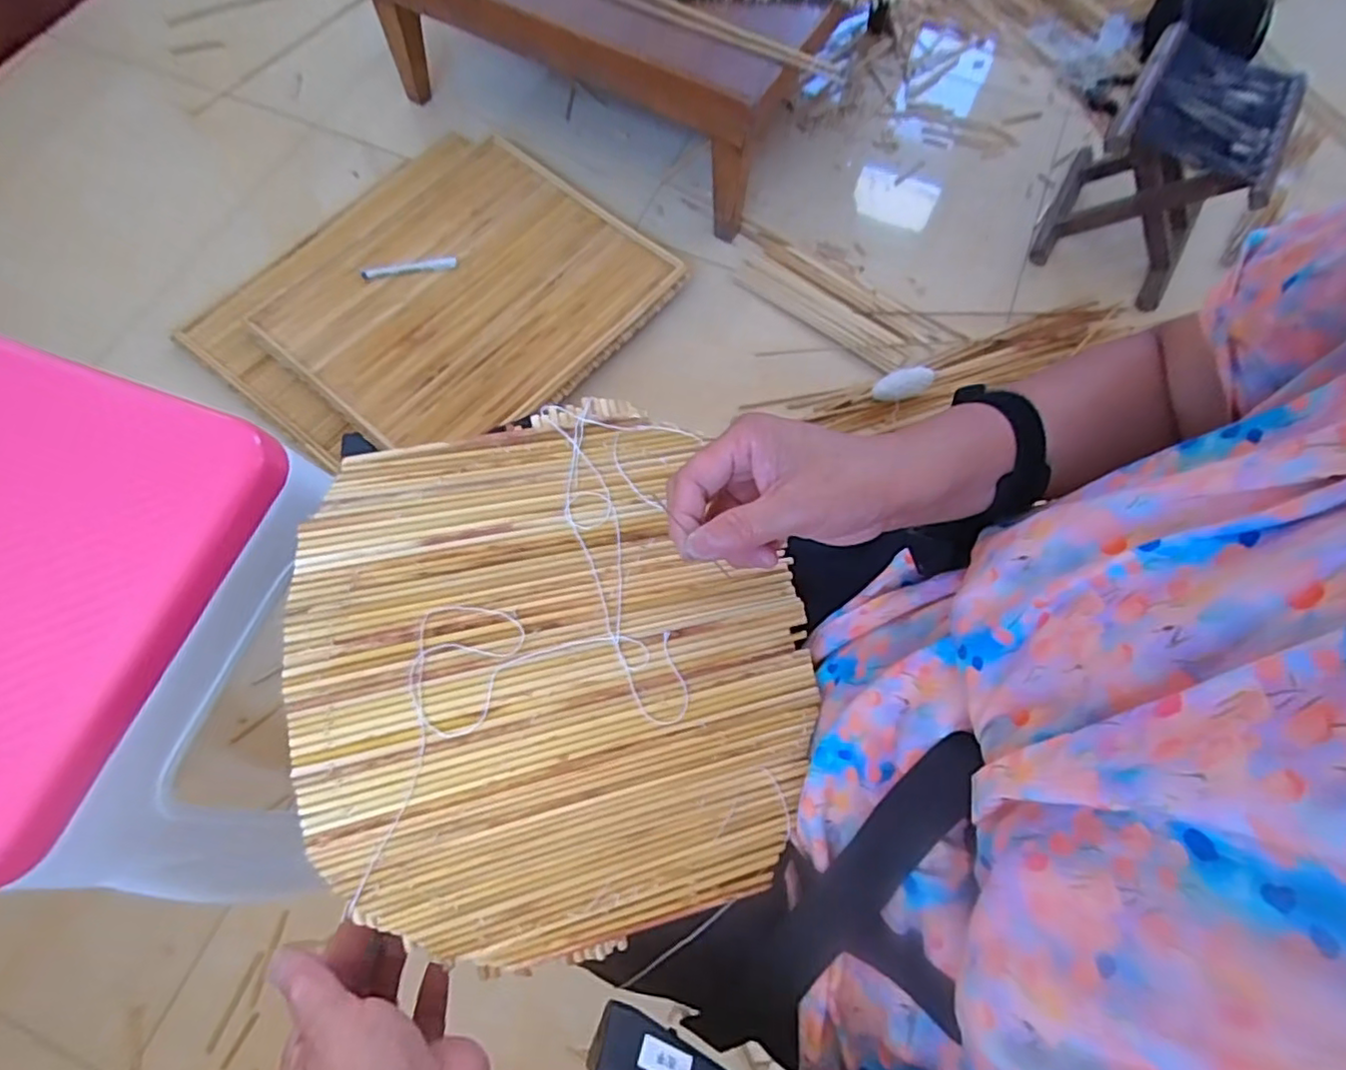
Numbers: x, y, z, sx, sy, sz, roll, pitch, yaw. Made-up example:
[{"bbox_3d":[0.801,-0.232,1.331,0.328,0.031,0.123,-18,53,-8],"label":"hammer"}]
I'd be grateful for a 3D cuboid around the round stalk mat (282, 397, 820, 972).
[{"bbox_3d":[-0.059,0.069,0.359,0.271,0.008,0.280,3,74,-11],"label":"round stalk mat"}]

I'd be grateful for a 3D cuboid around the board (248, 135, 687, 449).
[{"bbox_3d":[-0.277,-0.337,0.888,0.407,0.021,0.452,40,70,13],"label":"board"}]

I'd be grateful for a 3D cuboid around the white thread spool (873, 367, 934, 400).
[{"bbox_3d":[0.314,-0.204,0.872,0.093,0.030,0.033,-20,70,-9],"label":"white thread spool"}]

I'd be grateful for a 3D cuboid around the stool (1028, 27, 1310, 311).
[{"bbox_3d":[0.714,-0.529,0.953,0.210,0.223,0.276,30,70,10],"label":"stool"}]

